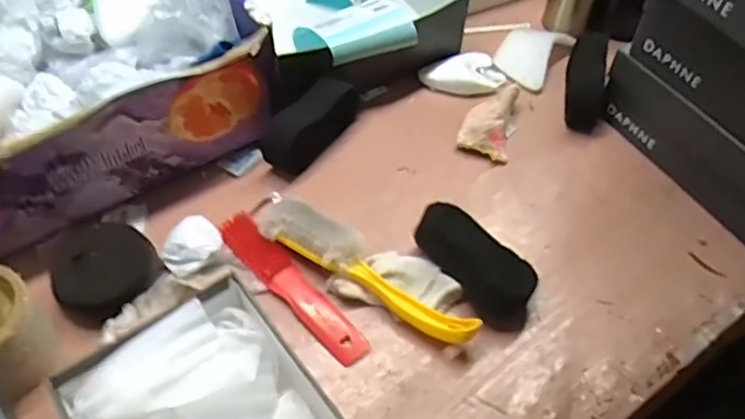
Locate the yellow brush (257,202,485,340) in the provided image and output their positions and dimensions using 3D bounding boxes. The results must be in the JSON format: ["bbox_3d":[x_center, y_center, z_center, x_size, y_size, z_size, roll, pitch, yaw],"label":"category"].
[{"bbox_3d":[-0.006,0.053,0.585,0.231,0.035,0.042,28,57,18],"label":"yellow brush"}]

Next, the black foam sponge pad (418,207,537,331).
[{"bbox_3d":[0.102,0.051,0.604,0.063,0.027,0.136,-34,73,-24],"label":"black foam sponge pad"}]

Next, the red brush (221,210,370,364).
[{"bbox_3d":[-0.077,0.070,0.595,0.188,0.031,0.035,39,61,24],"label":"red brush"}]

